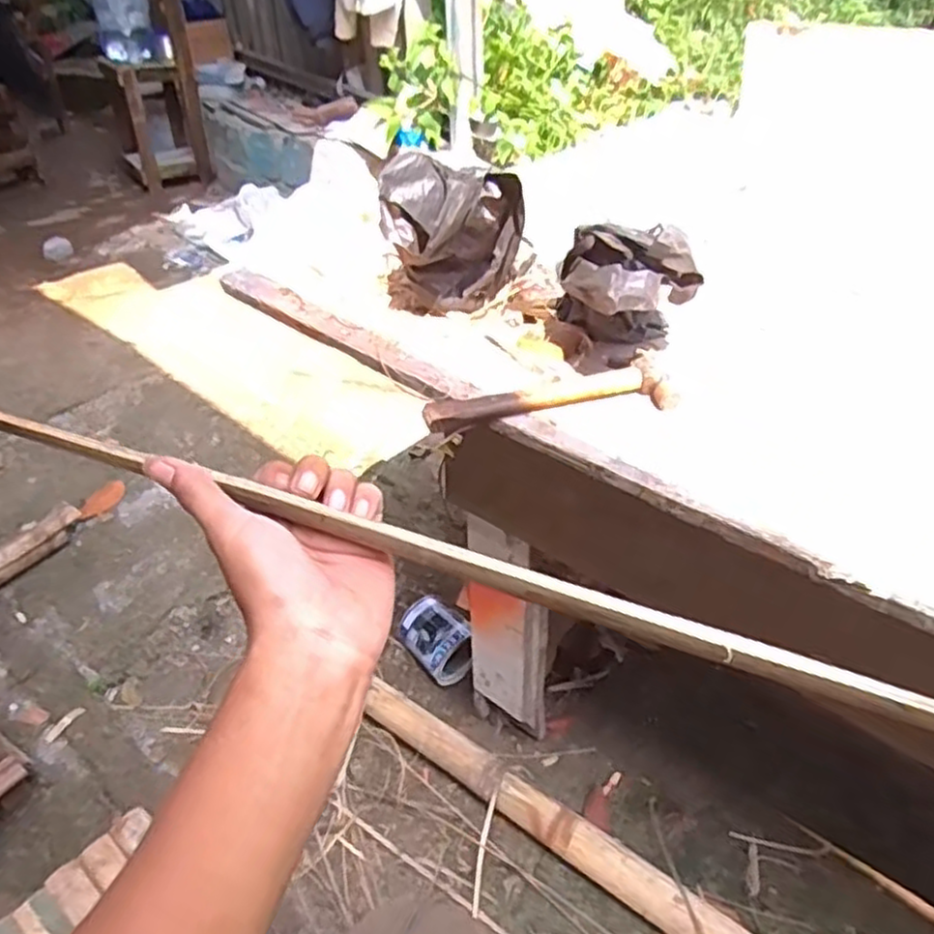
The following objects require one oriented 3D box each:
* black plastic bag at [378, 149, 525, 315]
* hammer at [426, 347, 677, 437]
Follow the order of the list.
[{"bbox_3d":[-0.019,-0.242,0.807,0.155,0.172,0.119,1,37,3],"label":"black plastic bag"},{"bbox_3d":[0.082,-0.066,0.703,0.242,0.029,0.059,-9,37,-11],"label":"hammer"}]

